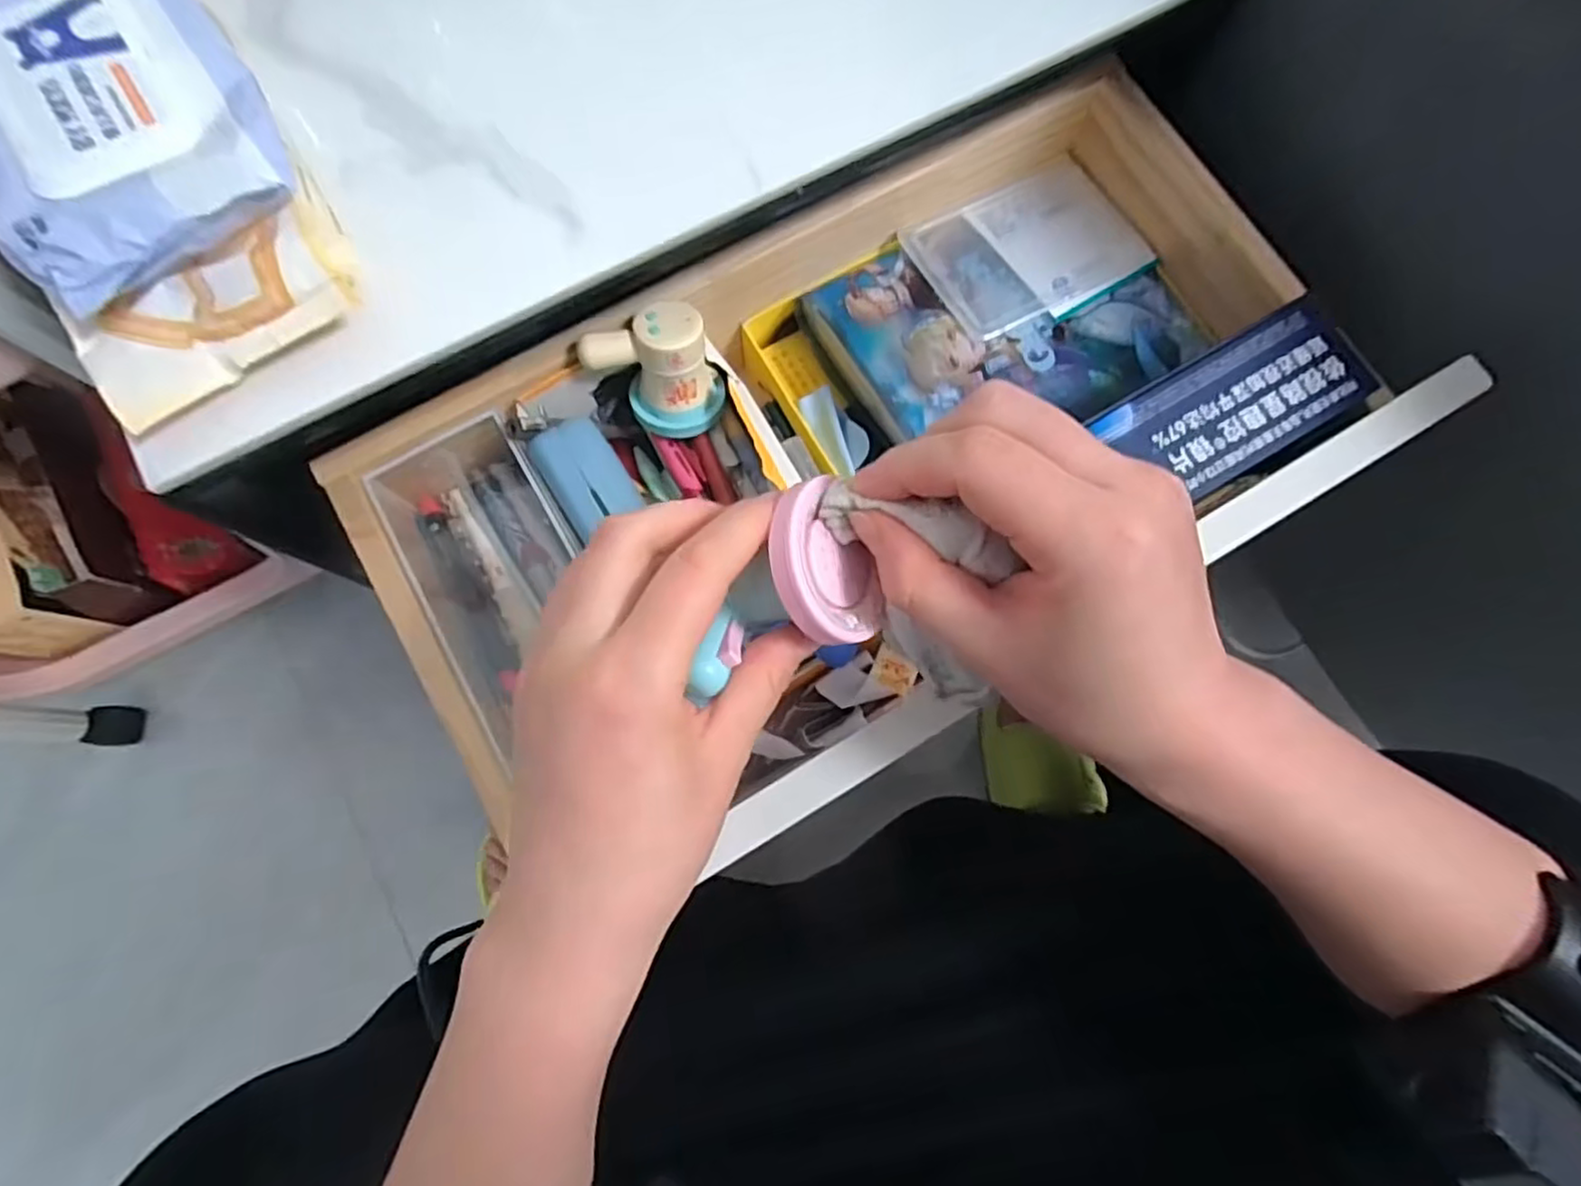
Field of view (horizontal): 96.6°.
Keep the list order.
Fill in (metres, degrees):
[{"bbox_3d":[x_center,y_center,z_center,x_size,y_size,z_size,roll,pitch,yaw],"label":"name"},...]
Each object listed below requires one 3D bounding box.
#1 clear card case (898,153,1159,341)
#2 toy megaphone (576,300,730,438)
[{"bbox_3d":[0.141,-0.203,0.416,0.126,0.007,0.091,-29,78,-8],"label":"clear card case"},{"bbox_3d":[-0.067,-0.111,0.366,0.058,0.052,0.046,-30,78,-8],"label":"toy megaphone"}]

